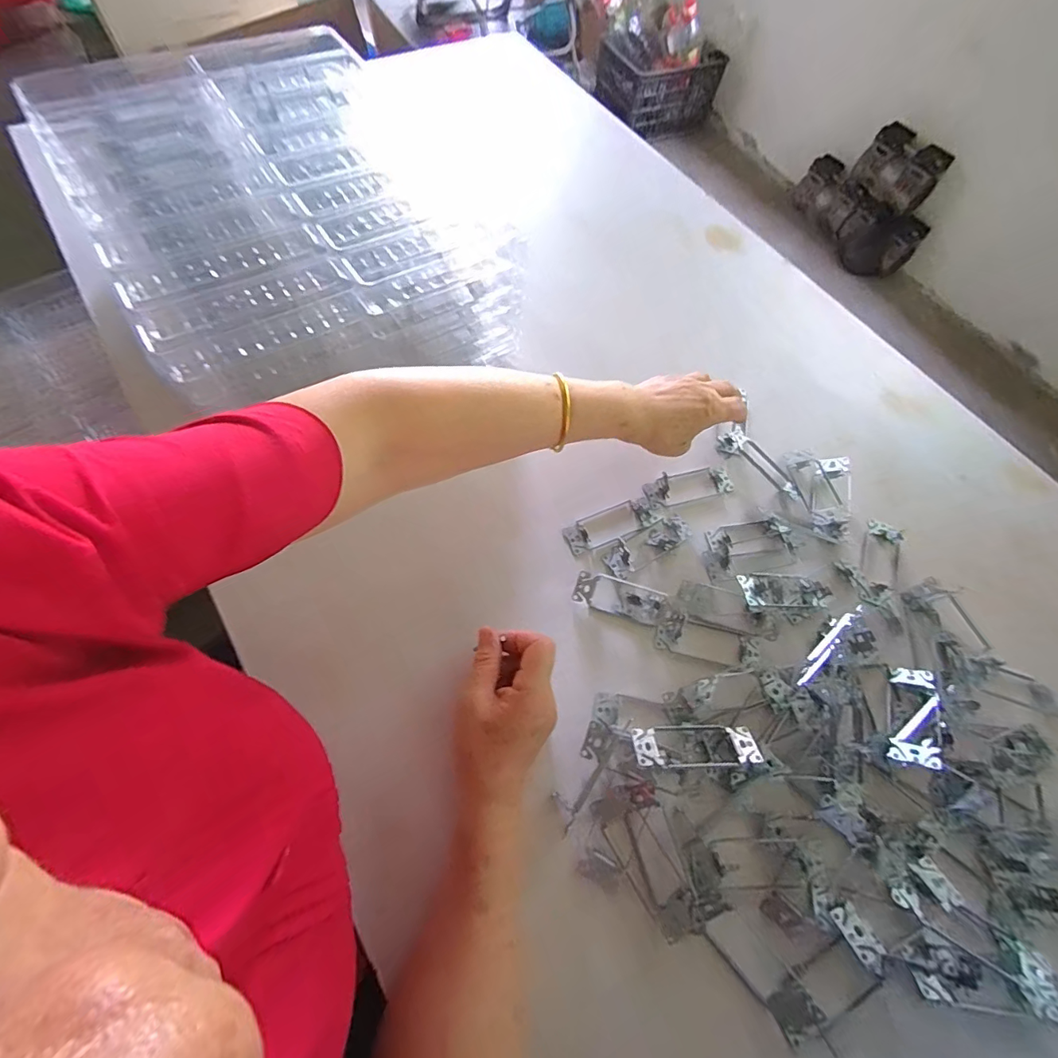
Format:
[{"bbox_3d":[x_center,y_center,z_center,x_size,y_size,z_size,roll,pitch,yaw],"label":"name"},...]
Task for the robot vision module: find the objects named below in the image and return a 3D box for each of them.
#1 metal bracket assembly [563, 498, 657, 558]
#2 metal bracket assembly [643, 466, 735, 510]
[{"bbox_3d":[0.092,-0.006,0.519,0.108,0.012,0.038,-22,69,-14],"label":"metal bracket assembly"},{"bbox_3d":[0.187,-0.053,0.545,0.107,0.014,0.038,-14,68,-11],"label":"metal bracket assembly"}]

